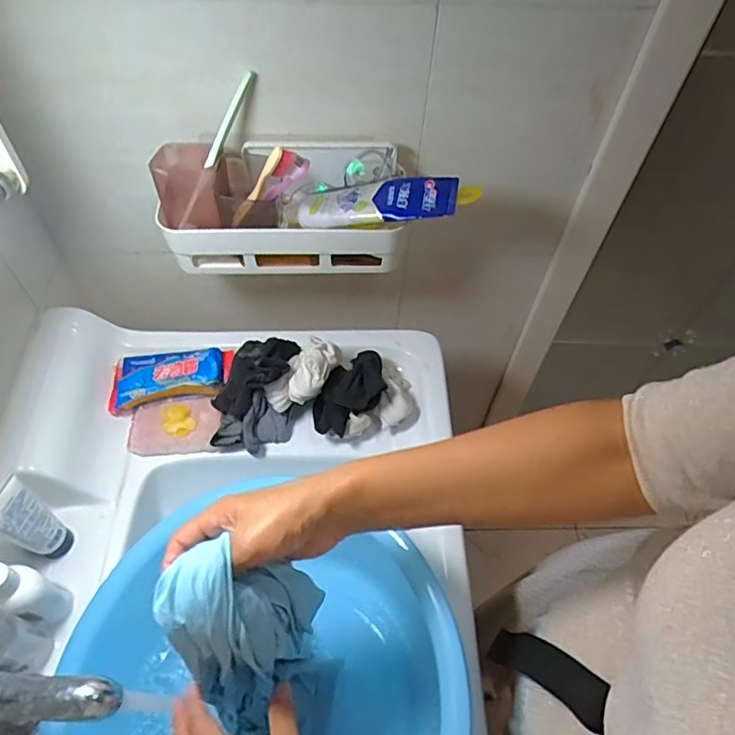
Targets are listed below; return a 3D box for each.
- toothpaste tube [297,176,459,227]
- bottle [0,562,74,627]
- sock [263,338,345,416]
[{"bbox_3d":[0.006,-0.169,0.563,0.165,0.020,0.059,1,53,20],"label":"toothpaste tube"},{"bbox_3d":[-0.311,0.207,0.514,0.034,0.111,0.036,22,57,13],"label":"bottle"},{"bbox_3d":[-0.072,0.007,0.652,0.057,0.052,0.094,29,59,17],"label":"sock"}]

